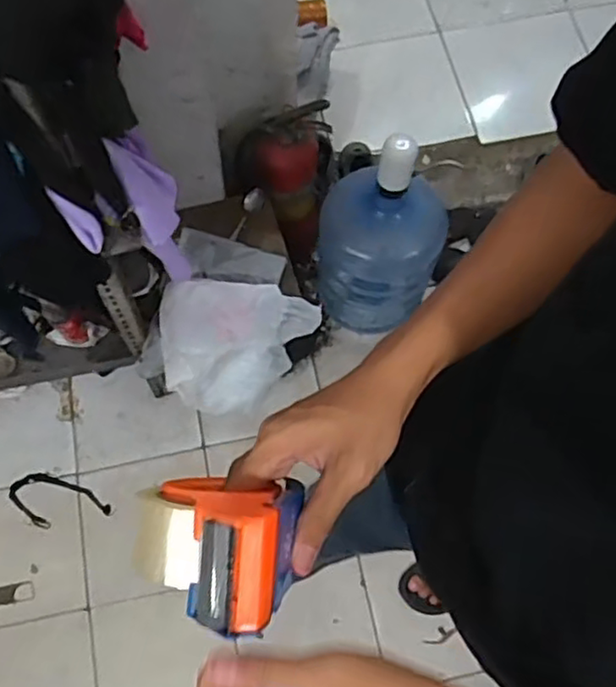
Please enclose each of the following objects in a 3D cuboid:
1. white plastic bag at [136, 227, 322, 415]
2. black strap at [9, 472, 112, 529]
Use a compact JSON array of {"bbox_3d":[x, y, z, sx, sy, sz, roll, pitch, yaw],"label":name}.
[{"bbox_3d":[-0.167,-0.048,1.328,0.304,0.159,0.346,18,70,7],"label":"white plastic bag"},{"bbox_3d":[-0.593,0.382,1.555,0.240,0.012,0.116,18,70,7],"label":"black strap"}]

